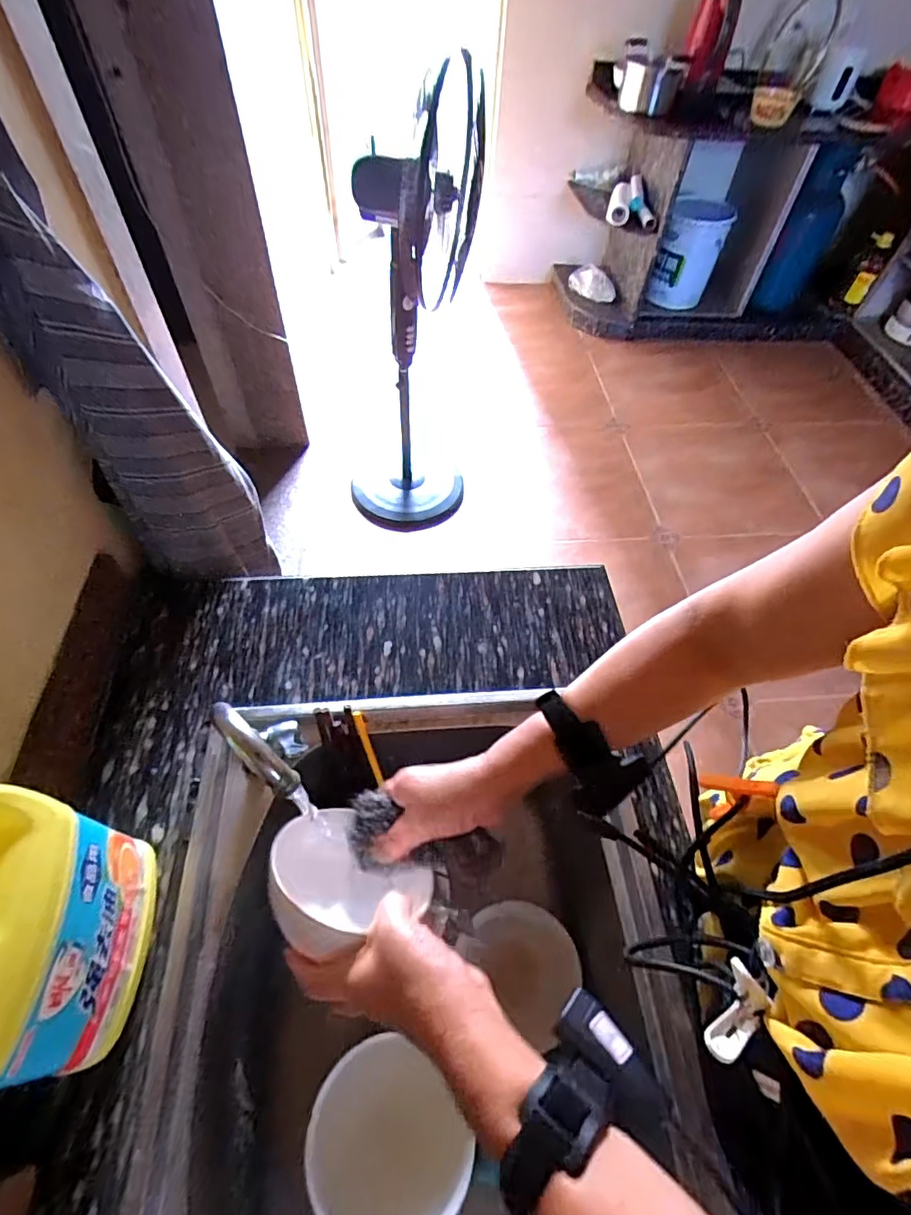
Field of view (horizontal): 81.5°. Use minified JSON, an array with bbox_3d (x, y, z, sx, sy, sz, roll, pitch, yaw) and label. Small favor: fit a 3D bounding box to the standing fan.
[{"bbox_3d":[-0.129,-0.750,1.496,0.349,1.026,0.532,5,55,1],"label":"standing fan"}]

